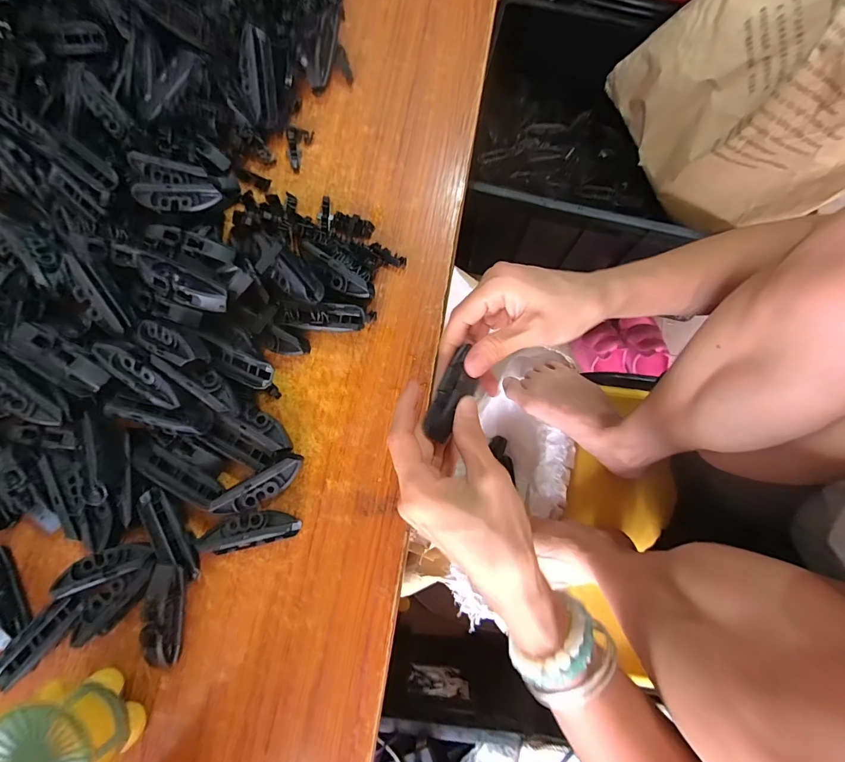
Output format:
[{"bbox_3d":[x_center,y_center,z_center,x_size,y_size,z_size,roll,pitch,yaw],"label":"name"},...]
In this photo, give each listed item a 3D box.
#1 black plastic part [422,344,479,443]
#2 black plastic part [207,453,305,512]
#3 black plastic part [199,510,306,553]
[{"bbox_3d":[0.022,0.006,0.268,0.024,0.017,0.071,20,71,5],"label":"black plastic part"},{"bbox_3d":[-0.118,0.078,0.294,0.066,0.025,0.020,-32,80,-5],"label":"black plastic part"},{"bbox_3d":[-0.126,0.107,0.288,0.068,0.027,0.023,-11,79,-1],"label":"black plastic part"}]

